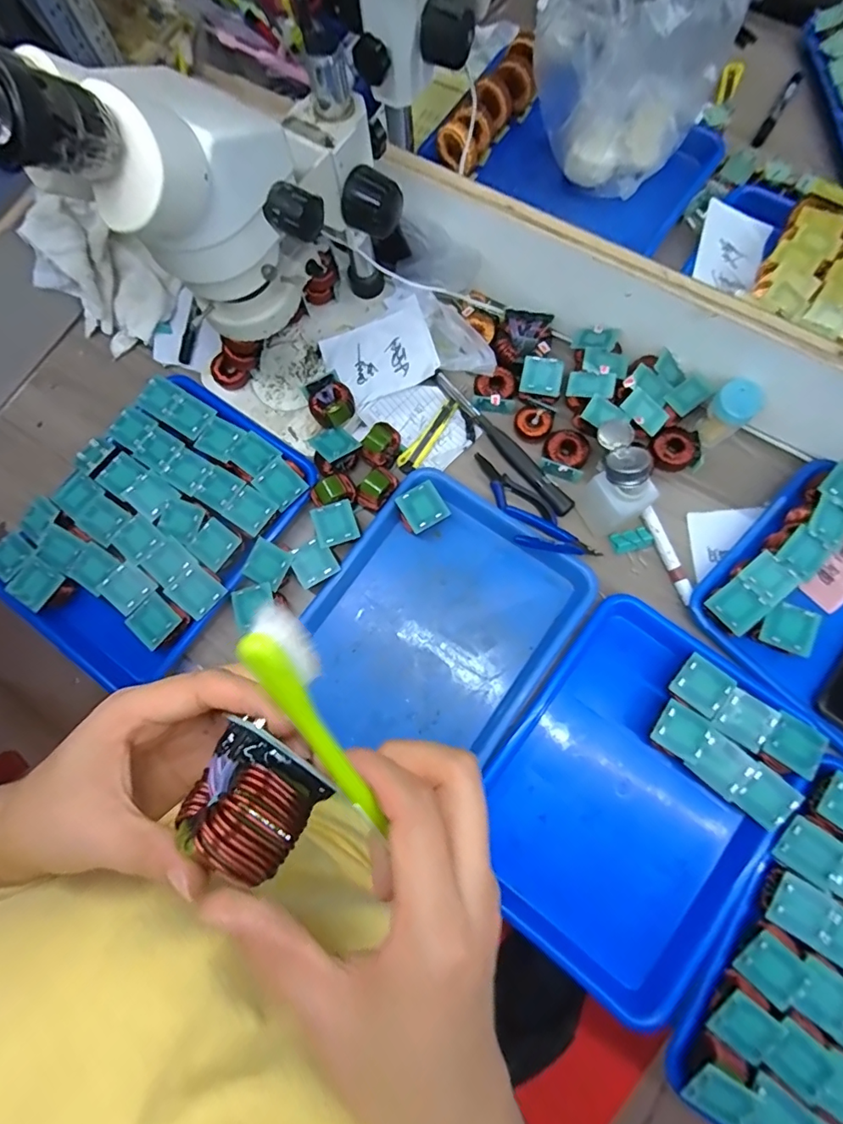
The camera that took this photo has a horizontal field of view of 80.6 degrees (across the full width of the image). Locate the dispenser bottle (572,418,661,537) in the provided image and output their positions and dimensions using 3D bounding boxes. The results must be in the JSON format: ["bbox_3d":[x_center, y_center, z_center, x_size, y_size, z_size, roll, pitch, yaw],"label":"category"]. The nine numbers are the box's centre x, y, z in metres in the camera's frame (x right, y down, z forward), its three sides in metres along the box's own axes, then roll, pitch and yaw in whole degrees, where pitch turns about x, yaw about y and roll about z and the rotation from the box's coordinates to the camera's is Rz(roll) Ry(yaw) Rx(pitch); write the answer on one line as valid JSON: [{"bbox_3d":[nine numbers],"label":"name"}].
[{"bbox_3d":[0.202,-0.088,0.526,0.057,0.095,0.093,-23,77,-2],"label":"dispenser bottle"}]

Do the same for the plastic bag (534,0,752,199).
[{"bbox_3d":[0.232,-0.569,0.570,0.205,0.198,0.144,17,79,7],"label":"plastic bag"}]

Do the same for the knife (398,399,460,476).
[{"bbox_3d":[0.011,-0.153,0.605,0.023,0.009,0.112,35,81,10],"label":"knife"}]

